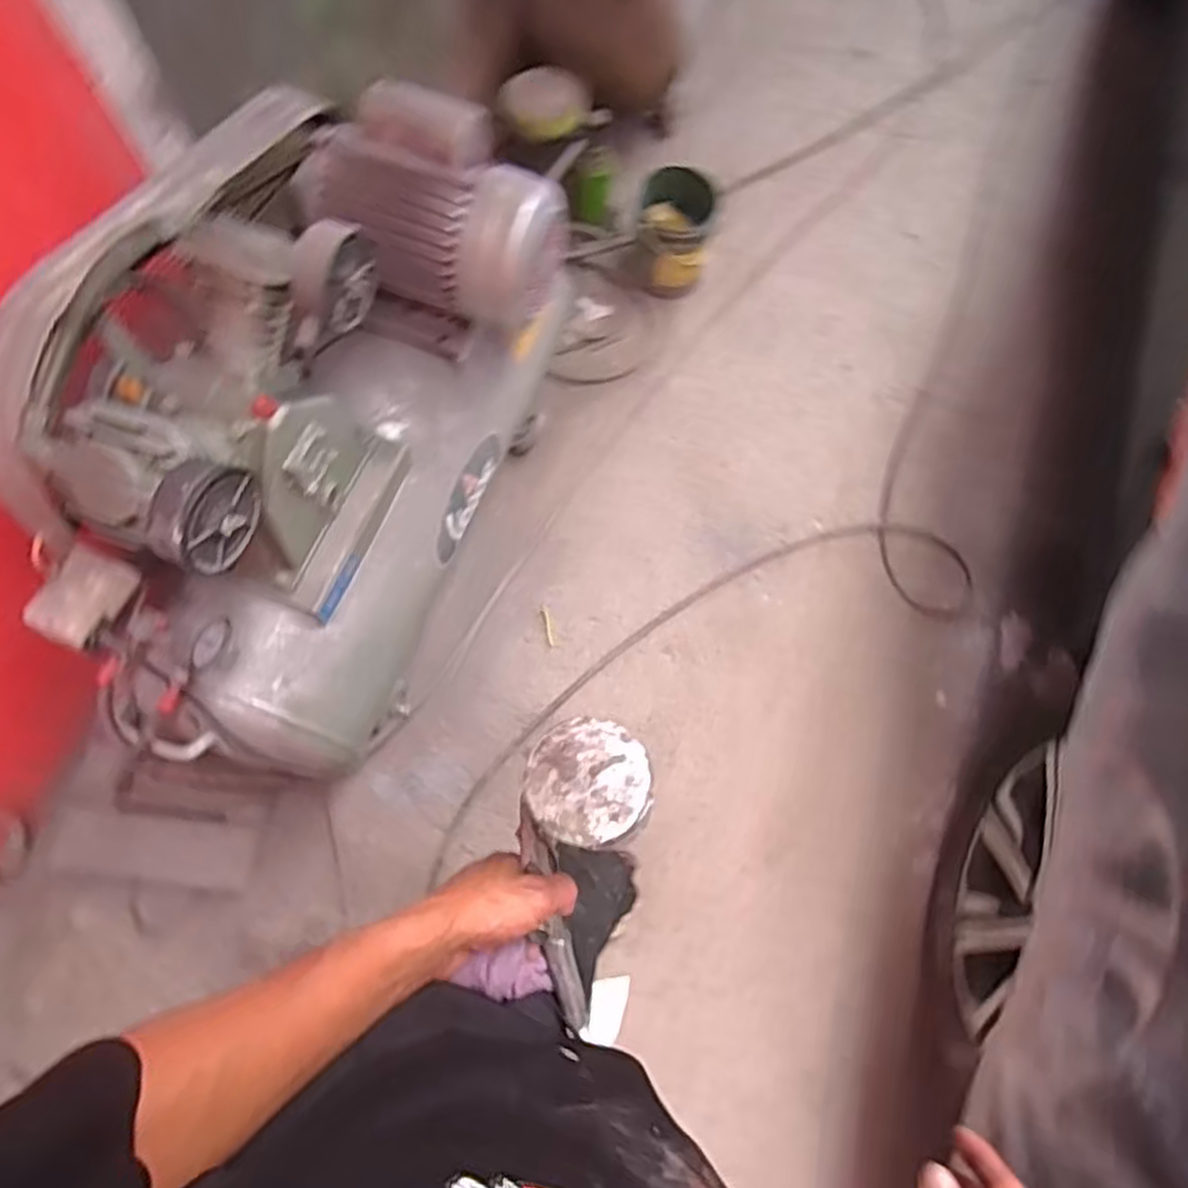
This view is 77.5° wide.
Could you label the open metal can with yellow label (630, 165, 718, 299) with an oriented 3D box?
[{"bbox_3d":[0.158,-0.724,1.526,0.152,0.216,0.181,10,70,1],"label":"open metal can with yellow label"}]

